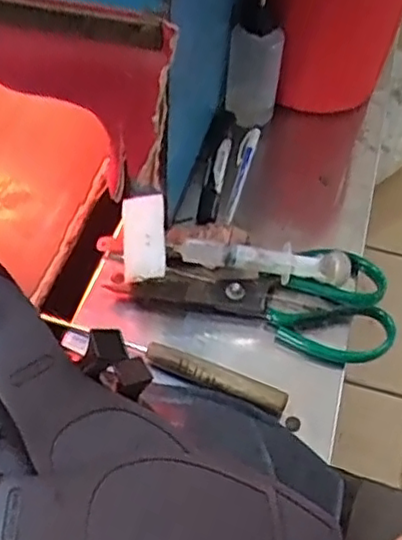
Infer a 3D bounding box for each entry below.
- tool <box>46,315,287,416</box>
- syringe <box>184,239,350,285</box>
[{"bbox_3d":[-0.027,0.058,0.466,0.179,0.020,0.014,22,51,13],"label":"tool"},{"bbox_3d":[0.050,-0.009,0.505,0.127,0.021,0.022,3,50,-2],"label":"syringe"}]

